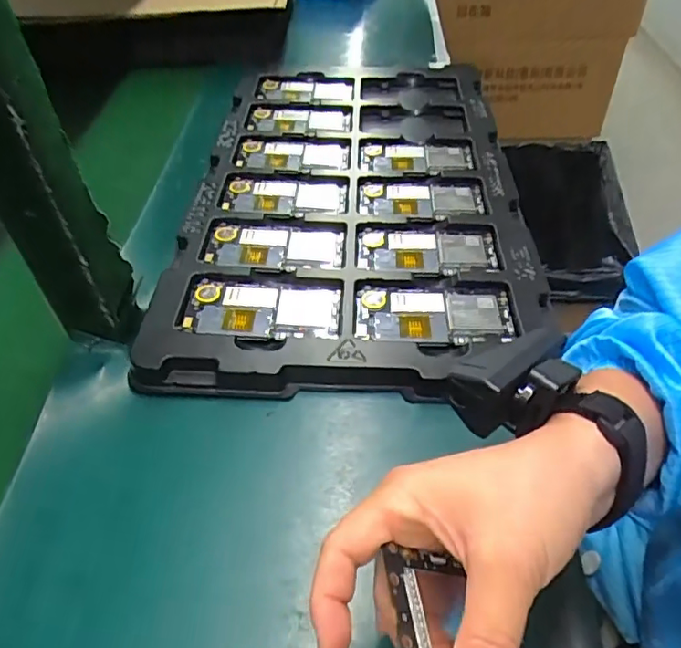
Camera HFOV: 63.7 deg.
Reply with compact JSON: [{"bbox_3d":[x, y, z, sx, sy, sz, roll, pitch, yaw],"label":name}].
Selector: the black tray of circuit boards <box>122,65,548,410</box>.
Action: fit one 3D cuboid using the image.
[{"bbox_3d":[0.013,-0.130,0.559,0.320,0.024,0.563,2,51,0],"label":"black tray of circuit boards"}]

